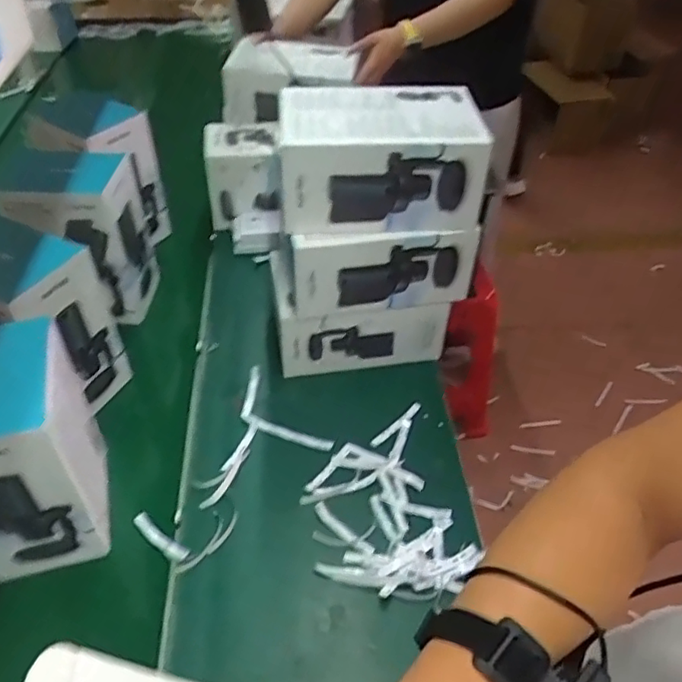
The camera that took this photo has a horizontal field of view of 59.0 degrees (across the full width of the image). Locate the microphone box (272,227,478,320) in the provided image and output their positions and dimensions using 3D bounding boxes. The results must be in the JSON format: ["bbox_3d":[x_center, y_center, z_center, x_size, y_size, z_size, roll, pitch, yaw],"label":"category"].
[{"bbox_3d":[0.040,-0.126,0.813,0.252,0.135,0.147,-3,49,-6],"label":"microphone box"}]

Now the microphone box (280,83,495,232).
[{"bbox_3d":[0.050,-0.221,0.728,0.235,0.117,0.149,2,49,-2],"label":"microphone box"}]

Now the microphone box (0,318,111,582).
[{"bbox_3d":[-0.330,0.117,0.631,0.120,0.240,0.161,-11,51,-13],"label":"microphone box"}]

